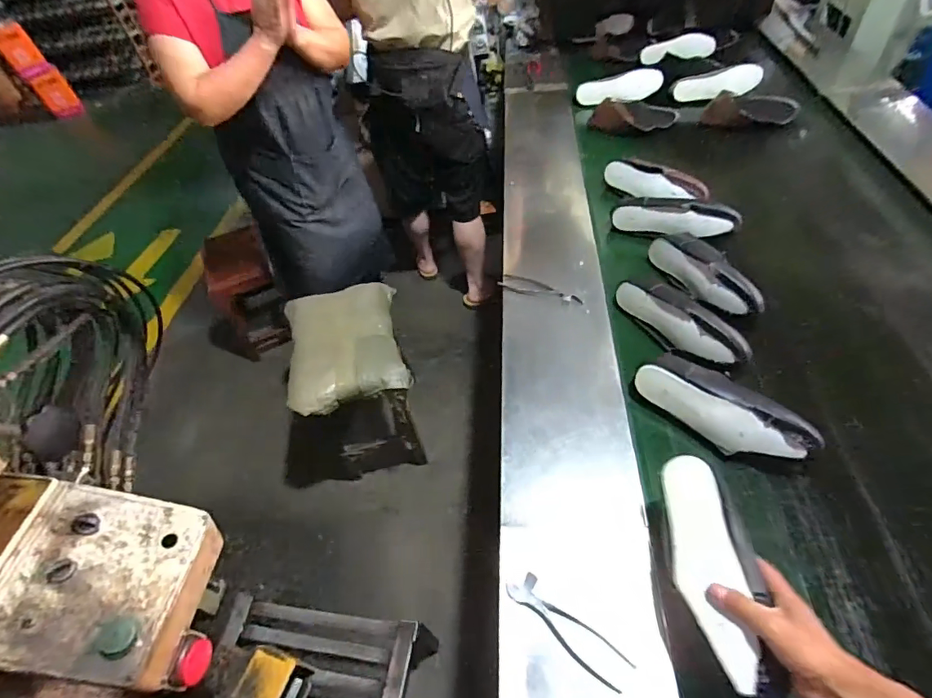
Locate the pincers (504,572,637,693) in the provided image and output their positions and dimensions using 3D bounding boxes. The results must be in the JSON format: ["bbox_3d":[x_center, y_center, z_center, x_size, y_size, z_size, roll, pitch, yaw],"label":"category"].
[{"bbox_3d":[0.136,0.374,0.644,0.178,0.013,0.046,32,61,30],"label":"pincers"}]

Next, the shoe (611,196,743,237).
[{"bbox_3d":[0.487,-0.315,1.127,0.281,0.071,0.102,13,53,30],"label":"shoe"}]

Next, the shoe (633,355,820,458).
[{"bbox_3d":[0.423,0.101,0.805,0.280,0.094,0.081,34,62,31],"label":"shoe"}]

